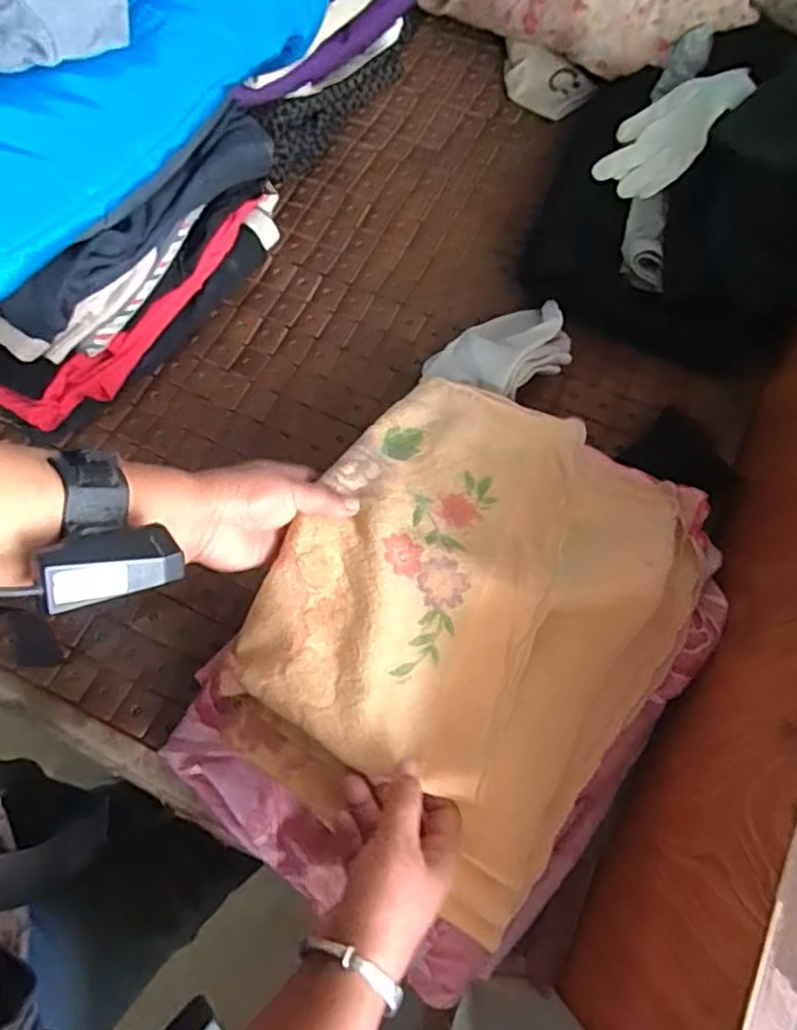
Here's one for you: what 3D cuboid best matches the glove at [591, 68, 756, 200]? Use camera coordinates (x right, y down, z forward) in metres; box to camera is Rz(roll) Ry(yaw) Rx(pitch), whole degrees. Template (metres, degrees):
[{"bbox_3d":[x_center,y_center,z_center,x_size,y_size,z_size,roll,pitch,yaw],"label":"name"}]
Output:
[{"bbox_3d":[0.278,-0.398,0.682,0.155,0.025,0.094,-49,60,4],"label":"glove"}]

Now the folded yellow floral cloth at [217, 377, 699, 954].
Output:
[{"bbox_3d":[0.058,0.066,0.499,0.277,0.072,0.357,33,64,6],"label":"folded yellow floral cloth"}]

